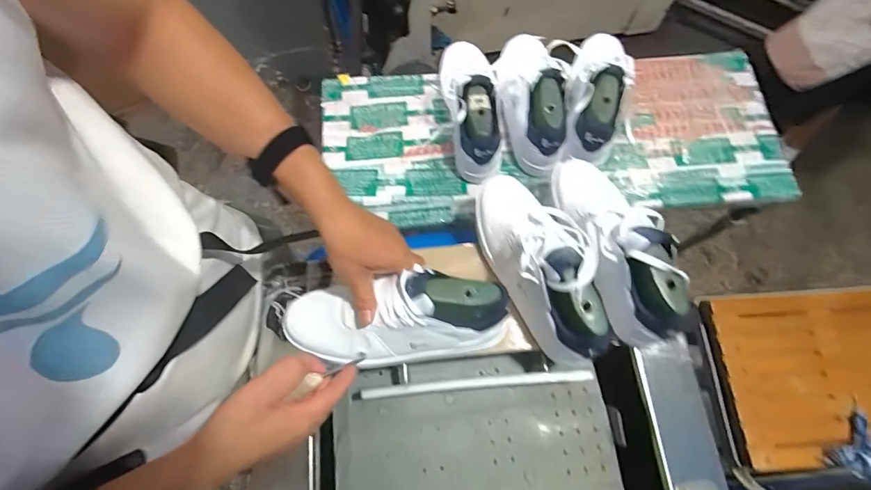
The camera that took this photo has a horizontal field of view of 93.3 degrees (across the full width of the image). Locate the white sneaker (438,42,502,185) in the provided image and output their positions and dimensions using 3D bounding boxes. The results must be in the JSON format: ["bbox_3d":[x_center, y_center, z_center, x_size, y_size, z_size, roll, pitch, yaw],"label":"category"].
[{"bbox_3d":[0.060,-0.259,0.722,0.096,0.127,0.281,-5,72,-1],"label":"white sneaker"}]

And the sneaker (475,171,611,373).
[{"bbox_3d":[0.133,0.019,0.542,0.116,0.117,0.281,-11,72,-3],"label":"sneaker"}]

